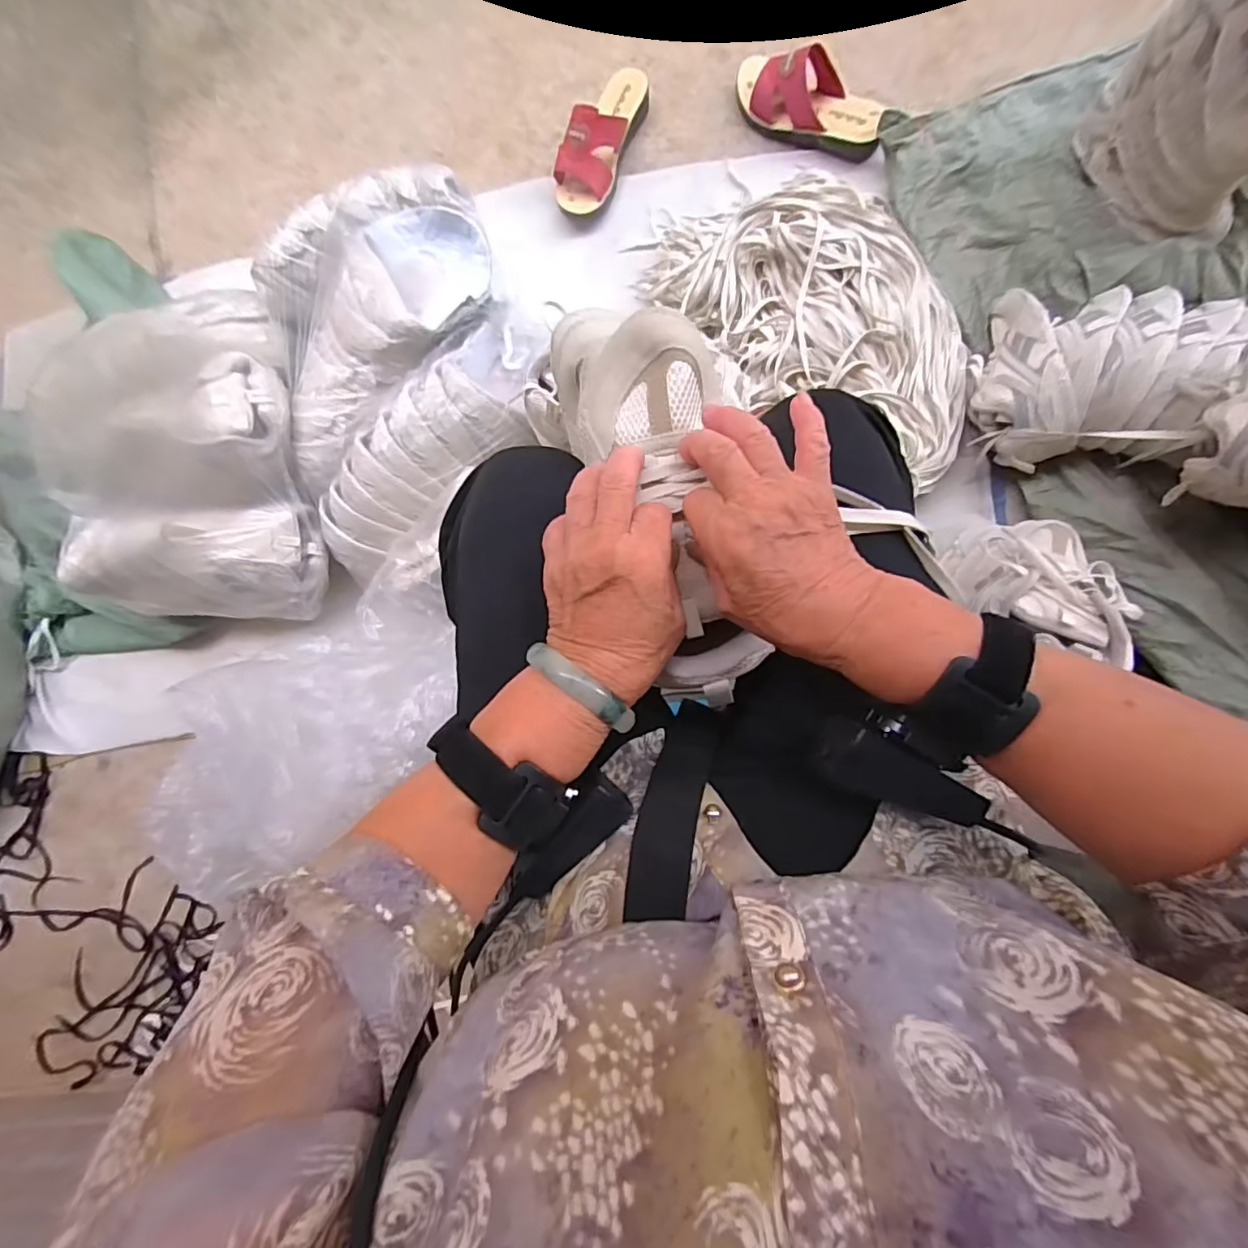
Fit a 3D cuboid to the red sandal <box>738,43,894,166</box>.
[{"bbox_3d":[0.254,-0.728,0.781,0.224,0.066,0.076,30,90,9],"label":"red sandal"}]

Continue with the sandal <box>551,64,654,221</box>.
[{"bbox_3d":[-0.038,-0.712,0.830,0.087,0.068,0.219,20,89,9],"label":"sandal"}]

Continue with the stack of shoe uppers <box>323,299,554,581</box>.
[{"bbox_3d":[-0.250,-0.234,0.751,0.145,0.108,0.417,39,95,6],"label":"stack of shoe uppers"}]

